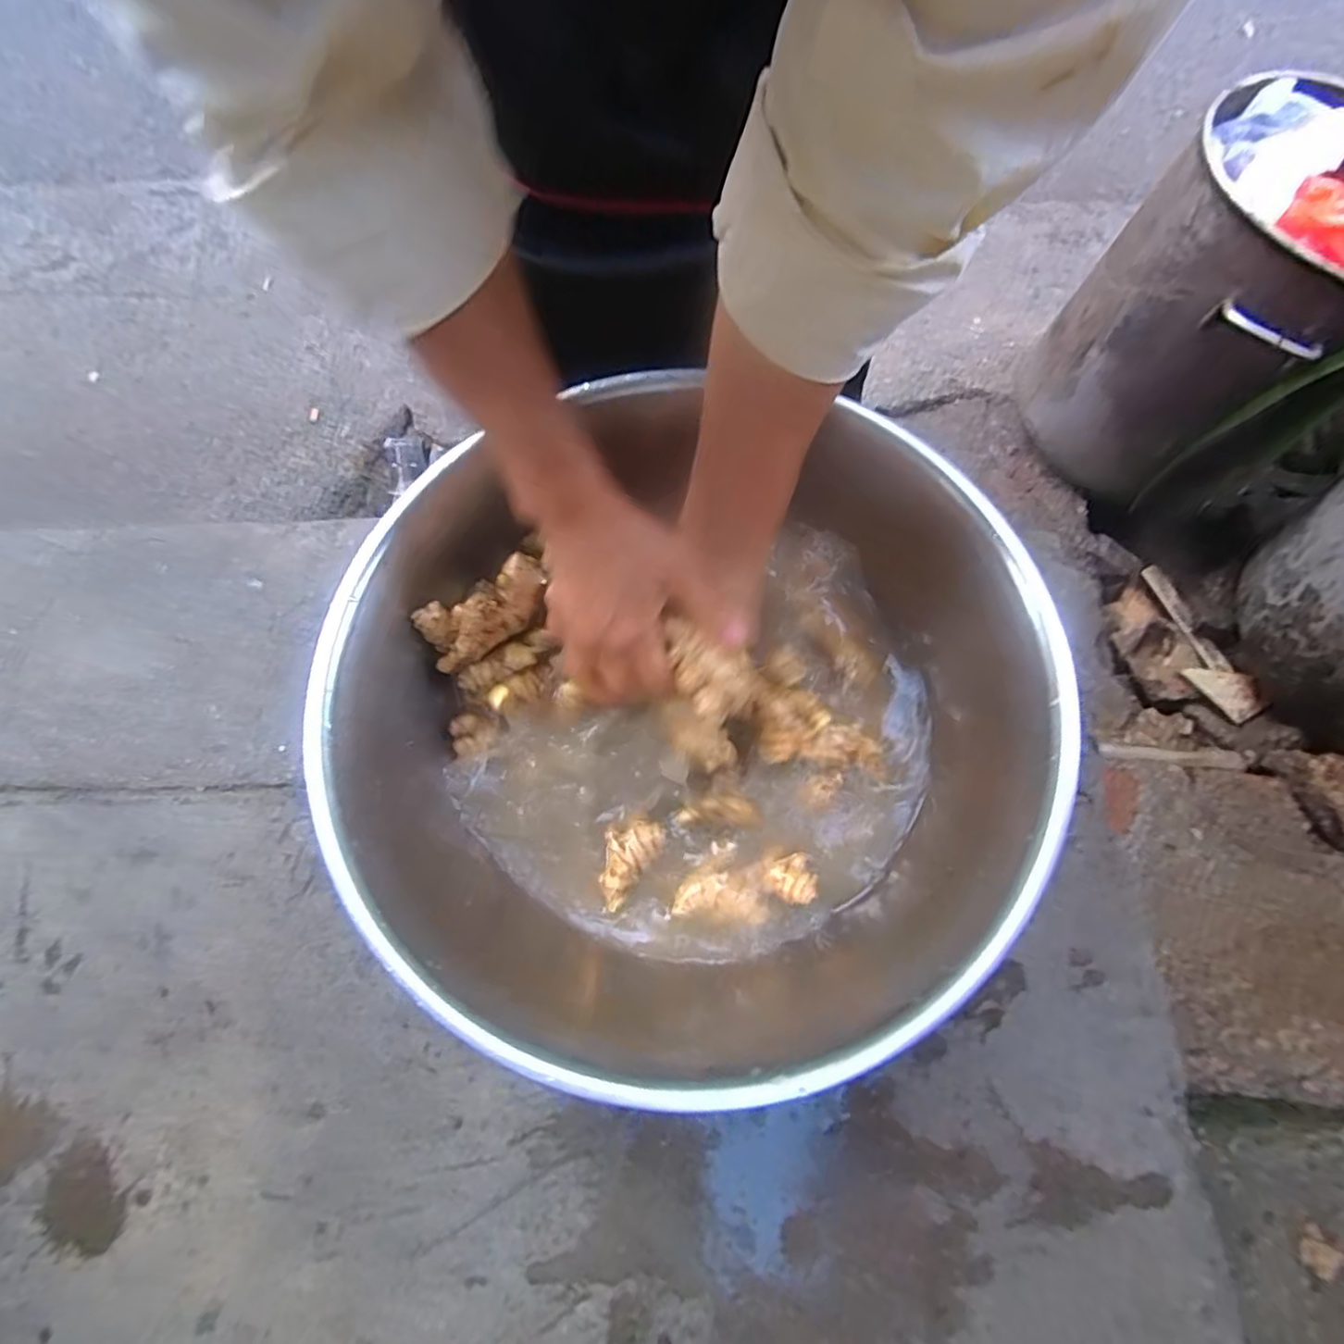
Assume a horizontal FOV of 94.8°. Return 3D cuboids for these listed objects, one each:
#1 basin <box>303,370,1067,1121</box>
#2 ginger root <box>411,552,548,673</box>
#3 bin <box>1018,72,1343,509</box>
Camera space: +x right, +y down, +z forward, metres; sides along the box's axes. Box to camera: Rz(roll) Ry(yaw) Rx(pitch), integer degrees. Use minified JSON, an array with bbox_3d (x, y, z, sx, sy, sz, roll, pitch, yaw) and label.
[{"bbox_3d":[0.008,0.023,0.378,0.371,0.130,0.370,-1,71,2],"label":"basin"},{"bbox_3d":[-0.125,-0.043,0.405,0.042,0.038,0.089,37,76,14],"label":"ginger root"},{"bbox_3d":[0.689,-0.443,0.780,0.325,0.347,0.297,-34,73,-9],"label":"bin"}]

